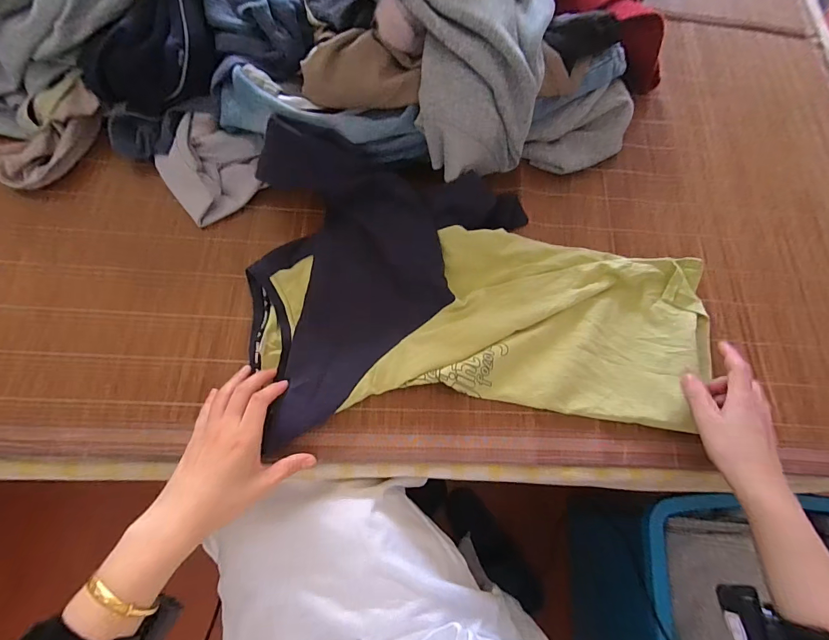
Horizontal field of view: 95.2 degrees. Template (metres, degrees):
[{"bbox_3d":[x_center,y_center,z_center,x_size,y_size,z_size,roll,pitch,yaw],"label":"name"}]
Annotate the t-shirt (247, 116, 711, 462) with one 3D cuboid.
[{"bbox_3d":[0.077,-0.048,0.444,0.519,0.069,0.334,0,73,-1],"label":"t-shirt"}]

